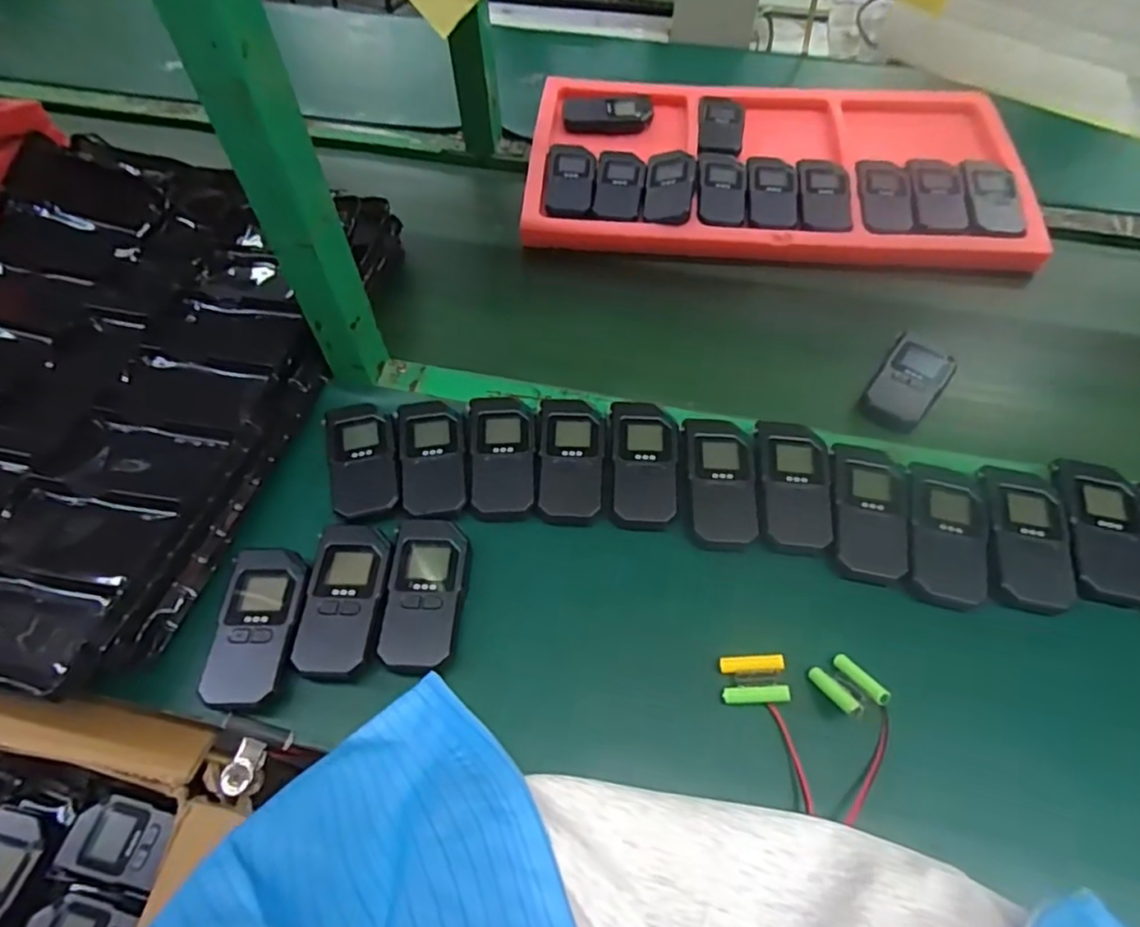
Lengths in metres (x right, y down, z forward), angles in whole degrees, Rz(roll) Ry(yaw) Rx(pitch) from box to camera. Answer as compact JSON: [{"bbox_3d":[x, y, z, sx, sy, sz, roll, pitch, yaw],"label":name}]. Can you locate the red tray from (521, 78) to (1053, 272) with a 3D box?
[{"bbox_3d":[0.243,-0.366,0.768,0.569,0.046,0.301,5,58,3],"label":"red tray"}]

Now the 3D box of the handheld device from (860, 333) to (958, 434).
[{"bbox_3d":[0.323,-0.078,0.590,0.057,0.020,0.110,31,64,17],"label":"handheld device"}]

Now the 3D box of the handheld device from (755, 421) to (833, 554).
[{"bbox_3d":[0.188,0.019,0.521,0.061,0.016,0.116,6,59,3],"label":"handheld device"}]

